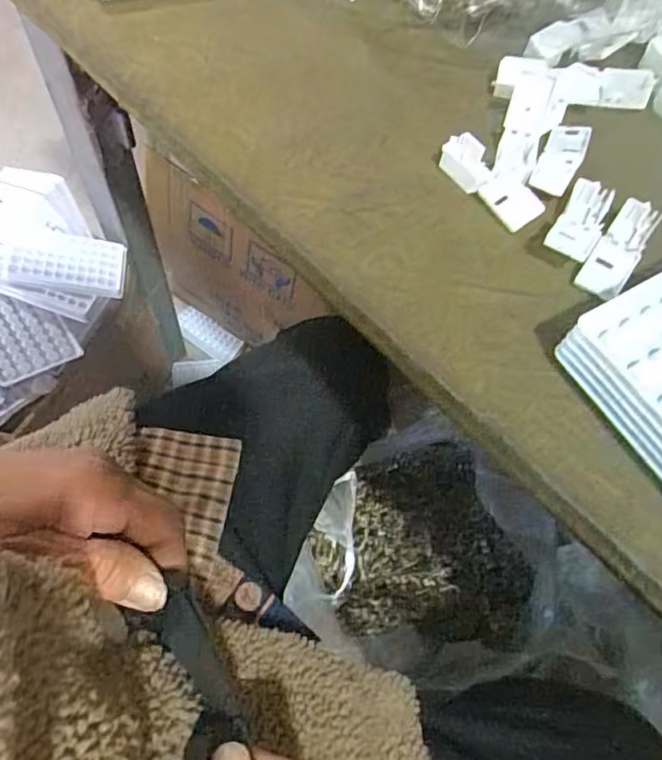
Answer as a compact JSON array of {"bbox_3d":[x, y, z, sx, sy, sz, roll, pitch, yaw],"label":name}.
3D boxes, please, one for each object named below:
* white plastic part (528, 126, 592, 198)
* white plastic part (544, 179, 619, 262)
[{"bbox_3d":[0.116,-0.112,0.297,0.020,0.006,0.055,25,65,8],"label":"white plastic part"},{"bbox_3d":[0.117,-0.075,0.275,0.020,0.008,0.050,29,66,10],"label":"white plastic part"}]

